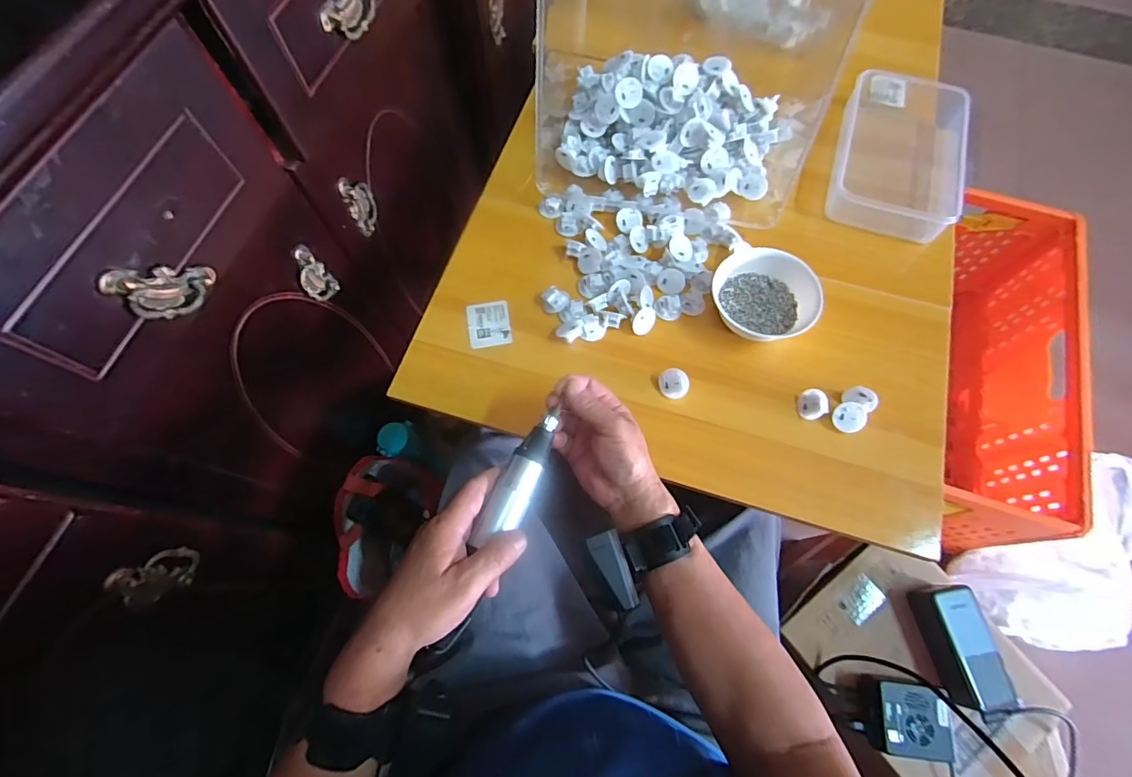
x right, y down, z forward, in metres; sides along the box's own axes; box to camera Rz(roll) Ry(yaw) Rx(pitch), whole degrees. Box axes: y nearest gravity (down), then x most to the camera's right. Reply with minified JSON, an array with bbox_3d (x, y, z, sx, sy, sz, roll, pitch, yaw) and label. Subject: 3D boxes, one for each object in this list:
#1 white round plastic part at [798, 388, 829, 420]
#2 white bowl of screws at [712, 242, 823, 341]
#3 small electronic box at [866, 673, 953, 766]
[{"bbox_3d":[0.274,0.018,0.558,0.013,0.032,0.033,11,72,-39],"label":"white round plastic part"},{"bbox_3d":[0.230,-0.106,0.593,0.120,0.055,0.112,35,73,13],"label":"white bowl of screws"},{"bbox_3d":[0.401,0.383,0.588,0.080,0.050,0.077,3,69,1],"label":"small electronic box"}]

